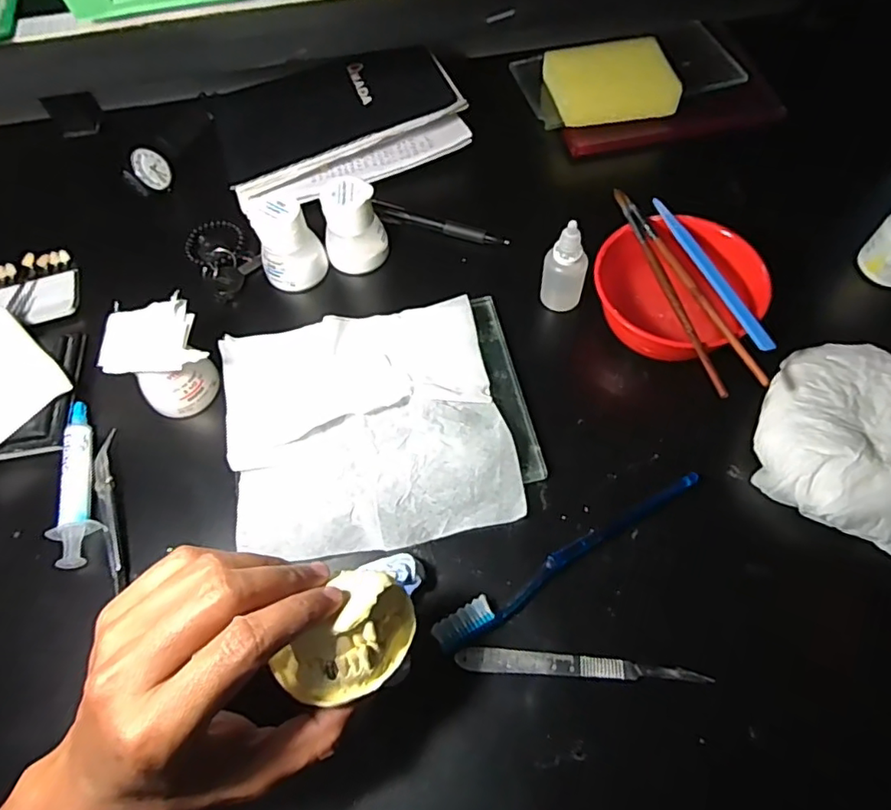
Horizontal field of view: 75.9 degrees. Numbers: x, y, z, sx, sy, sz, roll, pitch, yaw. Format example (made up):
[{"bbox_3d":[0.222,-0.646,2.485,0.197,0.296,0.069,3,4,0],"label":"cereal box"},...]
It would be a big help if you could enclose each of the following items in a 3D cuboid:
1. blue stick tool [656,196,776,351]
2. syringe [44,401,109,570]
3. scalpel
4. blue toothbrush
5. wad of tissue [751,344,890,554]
[{"bbox_3d":[0.176,-0.091,0.383,0.011,0.004,0.137,-18,64,-6],"label":"blue stick tool"},{"bbox_3d":[-0.249,0.049,0.386,0.025,0.017,0.121,-15,62,-6],"label":"syringe"},{"bbox_3d":[0.075,0.146,0.320,0.135,0.005,0.013,2,61,3],"label":"scalpel"},{"bbox_3d":[0.077,0.092,0.346,0.187,0.009,0.019,-28,64,-13],"label":"blue toothbrush"},{"bbox_3d":[0.263,0.023,0.355,0.120,0.045,0.117,24,65,15],"label":"wad of tissue"}]

